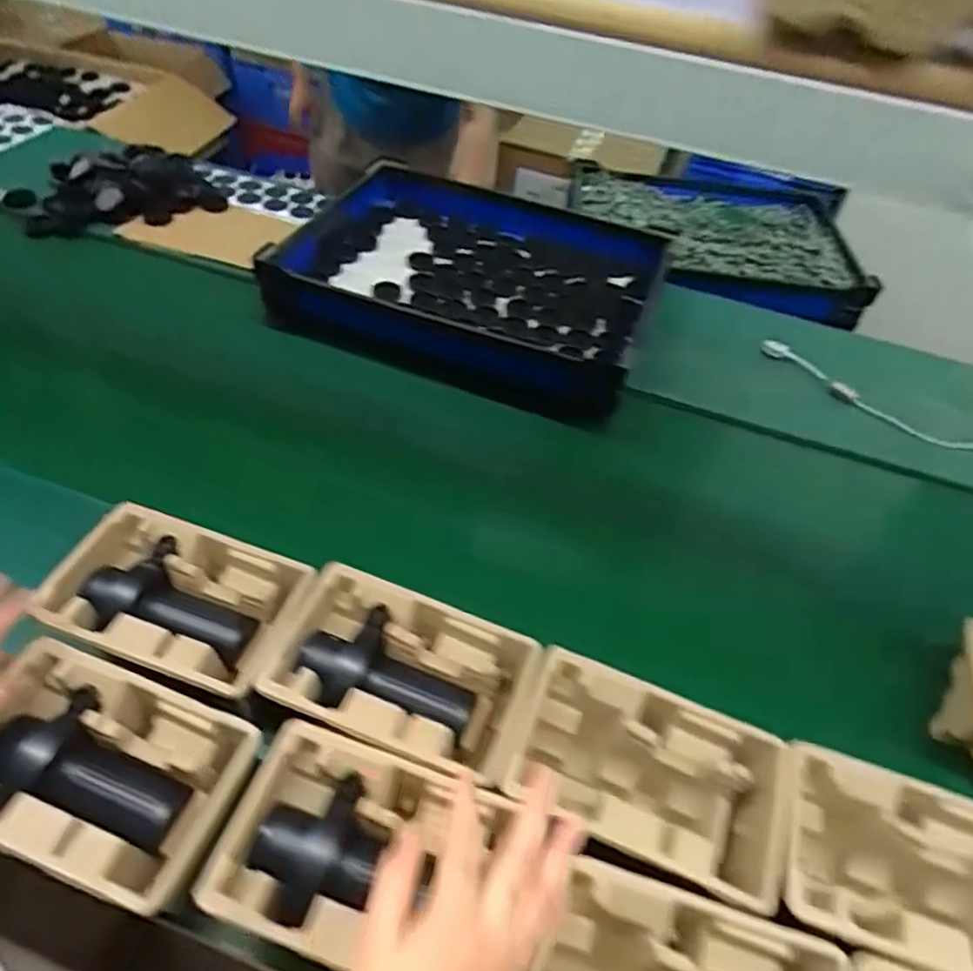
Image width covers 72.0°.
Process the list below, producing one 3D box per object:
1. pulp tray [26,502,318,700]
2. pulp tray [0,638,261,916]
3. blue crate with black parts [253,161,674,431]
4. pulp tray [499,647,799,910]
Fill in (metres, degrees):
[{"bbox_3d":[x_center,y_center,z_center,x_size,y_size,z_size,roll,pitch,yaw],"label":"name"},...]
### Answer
[{"bbox_3d":[-0.302,0.121,0.668,0.229,0.081,0.149,16,50,8],"label":"pulp tray"},{"bbox_3d":[-0.310,0.235,0.545,0.212,0.061,0.144,18,50,9],"label":"pulp tray"},{"bbox_3d":[-0.031,-0.361,1.170,0.622,0.135,0.460,15,50,6],"label":"blue crate with black parts"},{"bbox_3d":[0.138,0.272,0.611,0.224,0.099,0.144,20,51,10],"label":"pulp tray"}]

